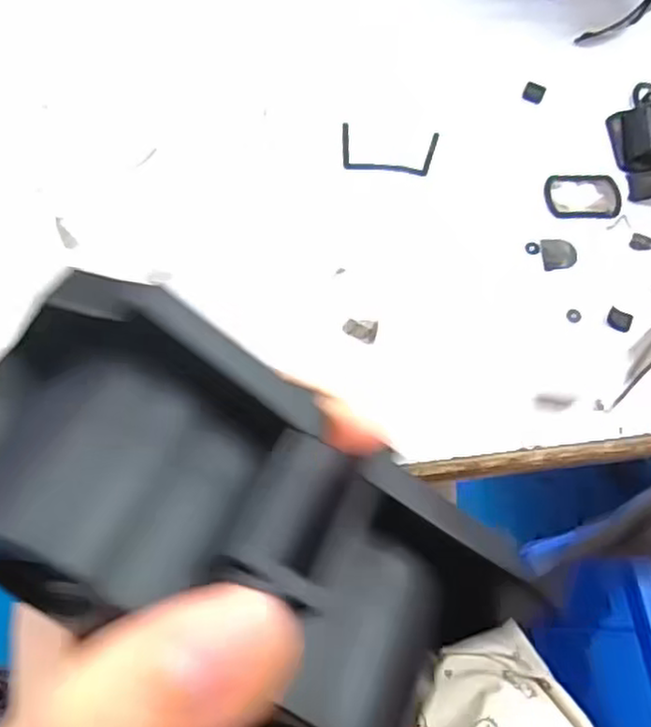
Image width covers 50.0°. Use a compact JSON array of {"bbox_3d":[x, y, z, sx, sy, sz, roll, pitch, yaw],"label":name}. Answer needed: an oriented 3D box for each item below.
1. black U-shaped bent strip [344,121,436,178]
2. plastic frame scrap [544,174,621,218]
[{"bbox_3d":[0.021,-0.071,0.230,0.032,0.004,0.017,7,70,1],"label":"black U-shaped bent strip"},{"bbox_3d":[0.085,-0.056,0.227,0.025,0.004,0.017,-1,71,-2],"label":"plastic frame scrap"}]

